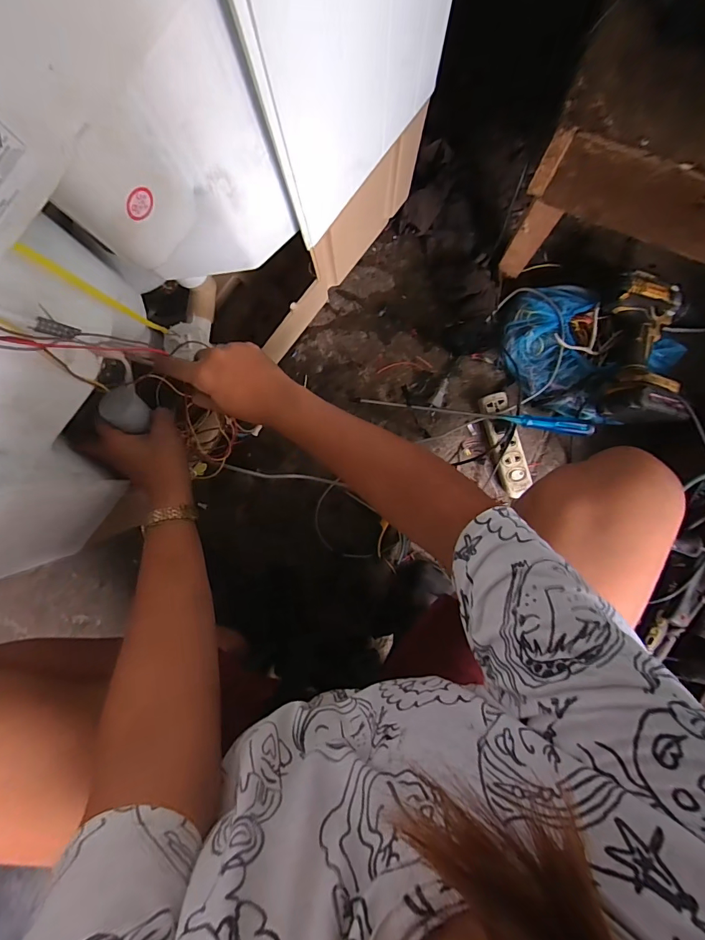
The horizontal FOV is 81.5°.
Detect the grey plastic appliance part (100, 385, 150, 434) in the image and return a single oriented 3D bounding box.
[{"bbox_3d":[-0.239,-0.064,0.429,0.041,0.023,0.042,5,90,3],"label":"grey plastic appliance part"}]

